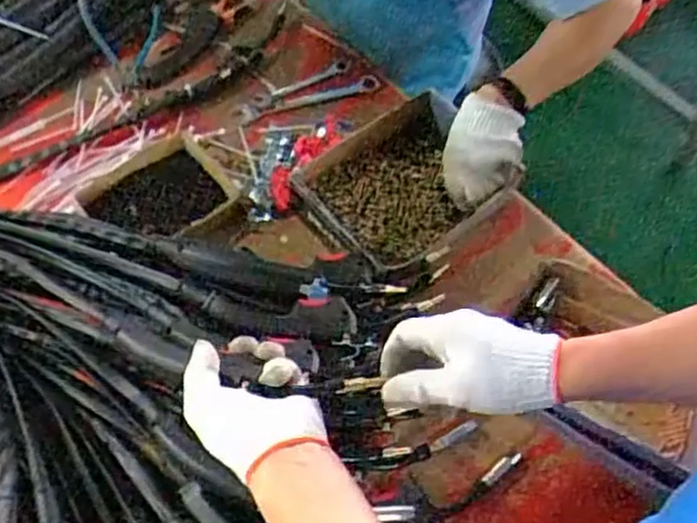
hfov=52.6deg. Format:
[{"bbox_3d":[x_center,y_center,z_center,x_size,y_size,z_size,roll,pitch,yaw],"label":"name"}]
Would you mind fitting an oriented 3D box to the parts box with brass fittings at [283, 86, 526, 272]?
[{"bbox_3d":[0.069,-0.099,0.916,0.243,0.064,0.201,-36,68,-21],"label":"parts box with brass fittings"}]

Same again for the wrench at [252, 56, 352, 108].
[{"bbox_3d":[-0.067,-0.268,1.051,0.175,0.007,0.028,-31,74,-27],"label":"wrench"}]

